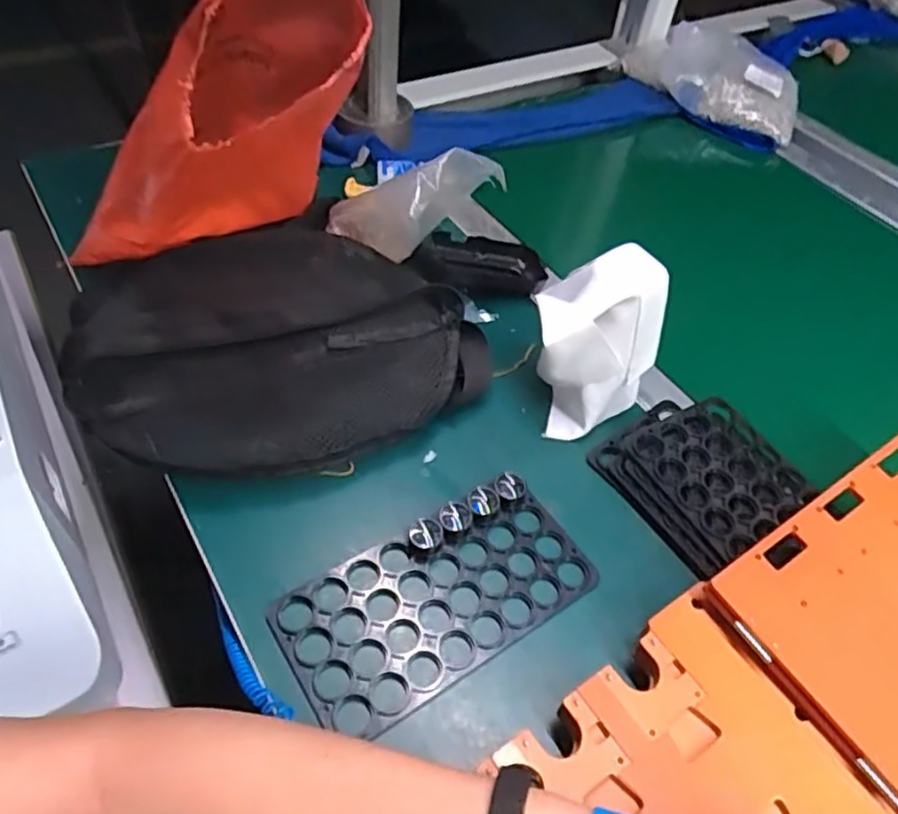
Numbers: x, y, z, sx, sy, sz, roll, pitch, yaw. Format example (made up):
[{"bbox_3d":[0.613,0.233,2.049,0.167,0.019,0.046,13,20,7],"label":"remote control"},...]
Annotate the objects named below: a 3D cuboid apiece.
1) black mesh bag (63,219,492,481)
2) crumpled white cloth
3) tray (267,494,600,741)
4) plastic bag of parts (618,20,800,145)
[{"bbox_3d":[-0.132,-0.049,0.530,0.307,0.056,0.232,-14,54,-17],"label":"black mesh bag"},{"bbox_3d":[0.105,-0.049,0.509,0.092,0.125,0.080,-22,56,-22],"label":"crumpled white cloth"},{"bbox_3d":[-0.006,0.119,0.433,0.195,0.011,0.101,-25,57,-24],"label":"tray"},{"bbox_3d":[0.356,-0.449,0.921,0.236,0.067,0.203,22,52,12],"label":"plastic bag of parts"}]

